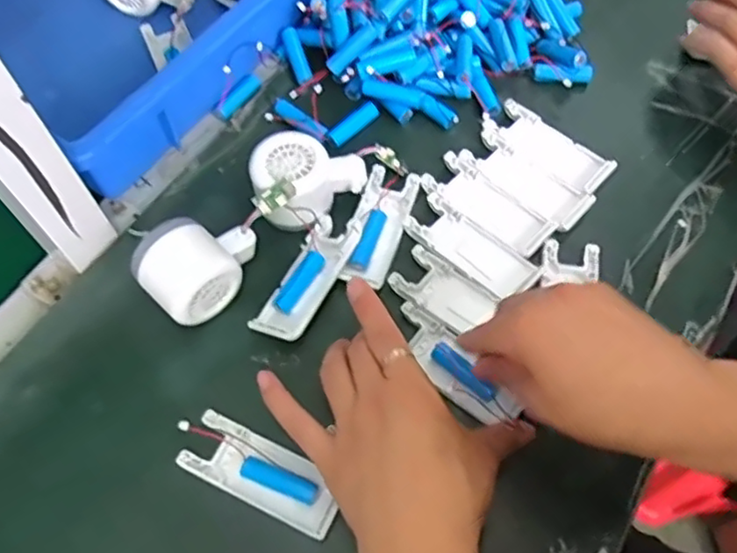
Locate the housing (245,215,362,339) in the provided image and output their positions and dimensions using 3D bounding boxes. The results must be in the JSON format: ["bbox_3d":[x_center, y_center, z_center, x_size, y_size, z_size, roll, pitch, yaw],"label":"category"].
[{"bbox_3d":[-0.045,0.001,0.470,0.040,0.017,0.102,25,65,14],"label":"housing"}]

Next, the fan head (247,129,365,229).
[{"bbox_3d":[-0.048,-0.074,0.492,0.083,0.047,0.064,-38,67,-18],"label":"fan head"}]

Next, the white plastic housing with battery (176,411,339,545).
[{"bbox_3d":[-0.069,0.120,0.409,0.110,0.013,0.039,24,64,13],"label":"white plastic housing with battery"}]

